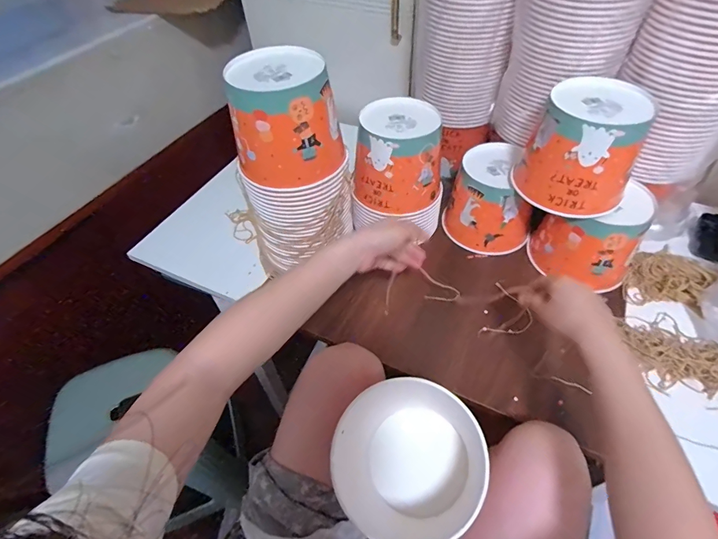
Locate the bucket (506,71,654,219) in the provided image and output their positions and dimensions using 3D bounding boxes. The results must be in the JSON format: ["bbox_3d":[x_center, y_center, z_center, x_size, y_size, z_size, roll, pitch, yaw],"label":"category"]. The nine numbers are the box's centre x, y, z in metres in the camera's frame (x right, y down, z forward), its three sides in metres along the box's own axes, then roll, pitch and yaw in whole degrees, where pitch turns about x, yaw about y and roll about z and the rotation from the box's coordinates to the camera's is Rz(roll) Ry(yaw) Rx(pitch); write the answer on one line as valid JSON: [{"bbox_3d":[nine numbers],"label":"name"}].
[{"bbox_3d":[0.314,-0.170,0.553,0.146,0.135,0.128,28,57,24],"label":"bucket"}]

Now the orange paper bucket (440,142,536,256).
[{"bbox_3d":[0.237,-0.123,0.694,0.142,0.134,0.134,-2,50,2],"label":"orange paper bucket"}]

